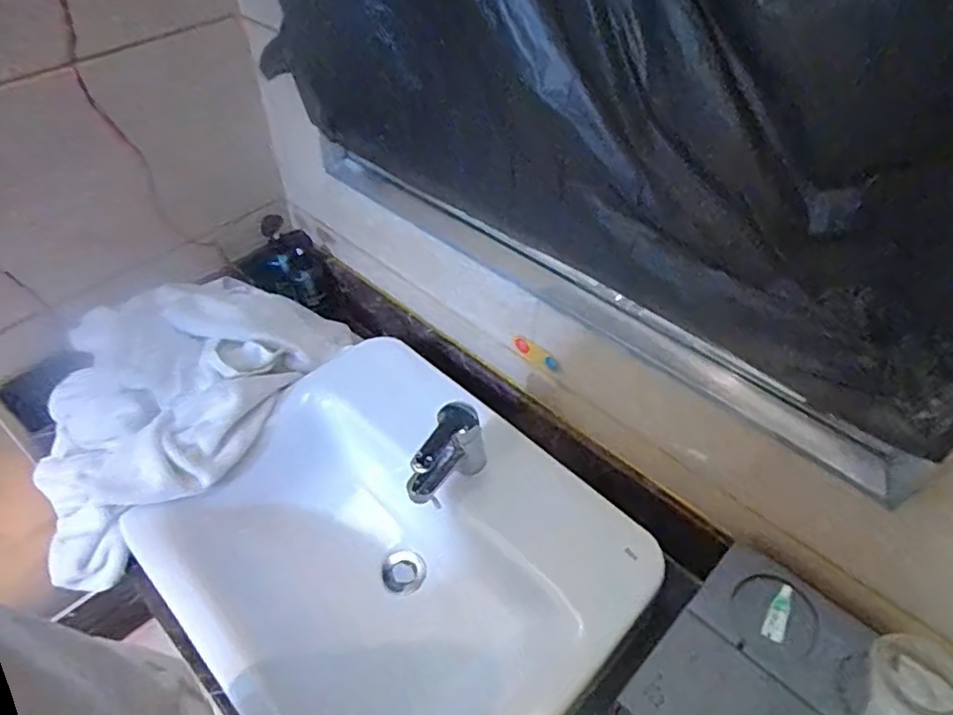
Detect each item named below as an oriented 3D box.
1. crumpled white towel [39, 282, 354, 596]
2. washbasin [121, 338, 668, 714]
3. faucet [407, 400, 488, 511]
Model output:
[{"bbox_3d":[-0.439,0.049,0.934,0.325,0.151,0.495,25,51,22],"label":"crumpled white towel"},{"bbox_3d":[-0.107,0.238,0.788,0.529,0.174,0.438,35,56,28],"label":"washbasin"},{"bbox_3d":[-0.034,0.121,0.755,0.049,0.106,0.106,22,50,19],"label":"faucet"}]

